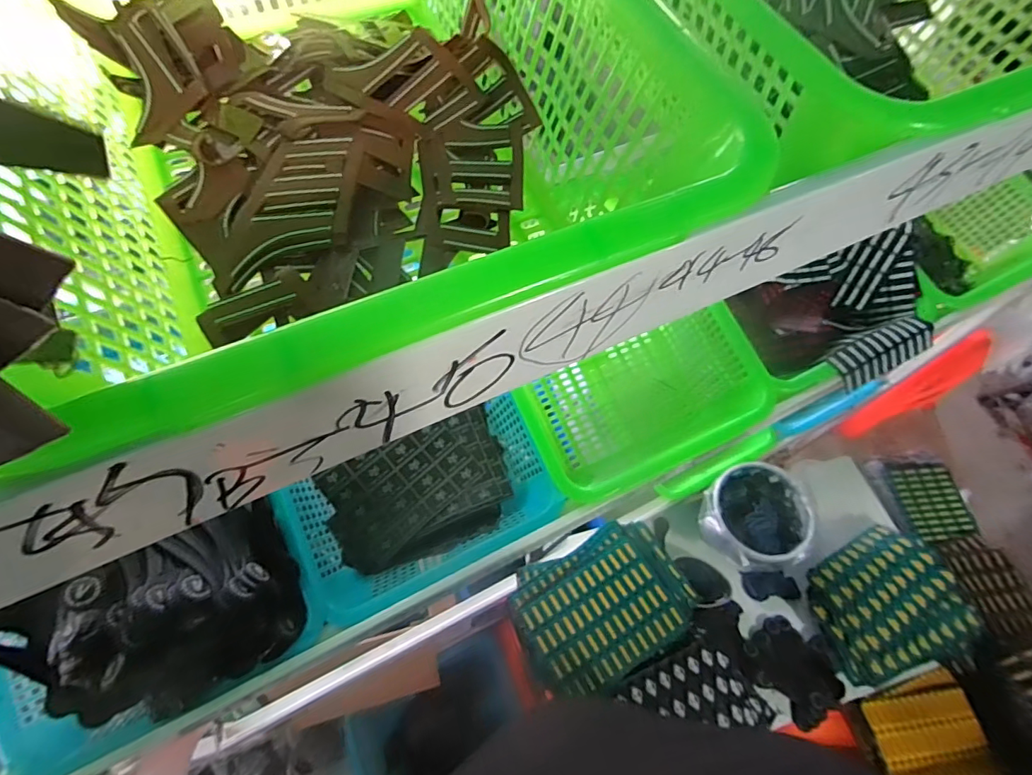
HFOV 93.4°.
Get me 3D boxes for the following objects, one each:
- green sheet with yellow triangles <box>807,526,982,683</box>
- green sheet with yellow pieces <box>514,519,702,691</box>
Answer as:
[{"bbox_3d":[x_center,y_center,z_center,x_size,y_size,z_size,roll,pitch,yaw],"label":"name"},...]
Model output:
[{"bbox_3d":[0.623,0.358,0.816,0.224,0.065,0.210,-15,63,-10],"label":"green sheet with yellow triangles"},{"bbox_3d":[0.133,0.304,0.698,0.245,0.066,0.171,-21,64,-13],"label":"green sheet with yellow pieces"}]

